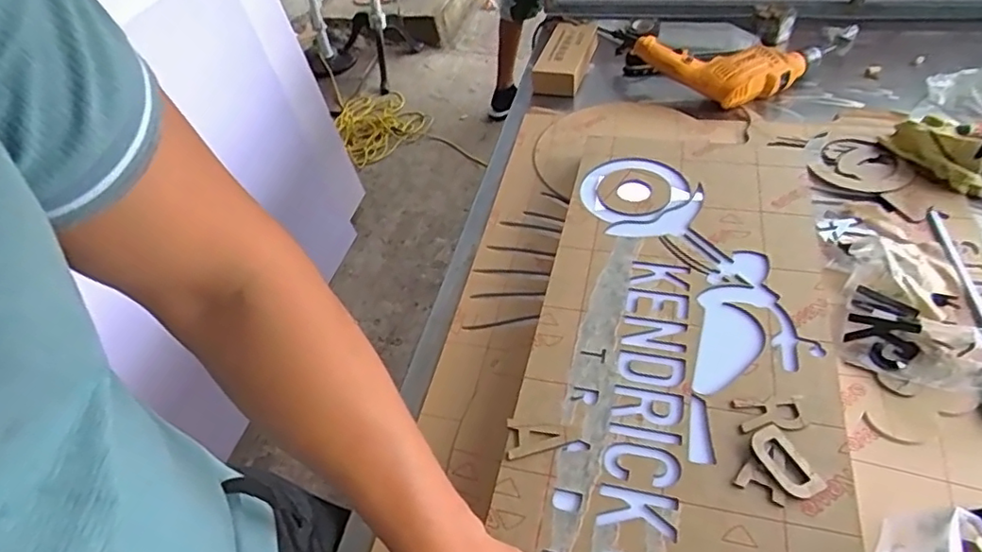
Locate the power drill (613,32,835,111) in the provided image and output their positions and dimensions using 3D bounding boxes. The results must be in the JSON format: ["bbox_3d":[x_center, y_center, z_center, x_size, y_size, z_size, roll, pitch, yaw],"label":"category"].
[{"bbox_3d":[0.386,-0.358,1.006,0.351,0.074,0.167,6,47,13],"label":"power drill"}]

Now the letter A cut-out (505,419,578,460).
[{"bbox_3d":[0.048,0.155,0.565,0.065,0.004,0.038,-3,46,4],"label":"letter A cut-out"}]

